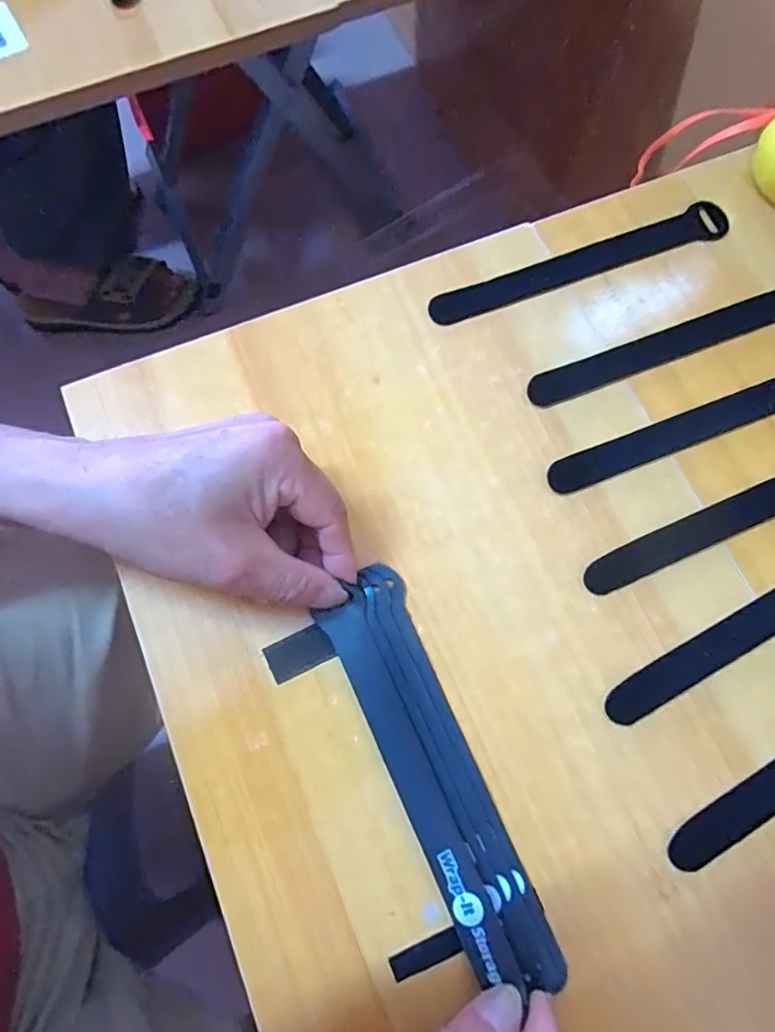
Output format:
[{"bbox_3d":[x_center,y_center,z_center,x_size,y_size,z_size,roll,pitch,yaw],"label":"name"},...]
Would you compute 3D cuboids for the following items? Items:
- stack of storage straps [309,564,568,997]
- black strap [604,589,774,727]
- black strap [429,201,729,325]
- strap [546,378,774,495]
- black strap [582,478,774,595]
[{"bbox_3d":[0.021,0.119,0.266,0.041,0.012,0.189,-24,74,-6],"label":"stack of storage straps"},{"bbox_3d":[0.195,0.052,0.287,0.194,0.004,0.023,-29,76,-7],"label":"black strap"},{"bbox_3d":[0.120,-0.154,0.345,0.200,0.004,0.023,-22,85,-7],"label":"black strap"},{"bbox_3d":[0.180,-0.054,0.315,0.194,0.004,0.023,-20,75,-5],"label":"strap"},{"bbox_3d":[0.193,-0.004,0.302,0.193,0.004,0.023,-21,76,-6],"label":"black strap"}]

